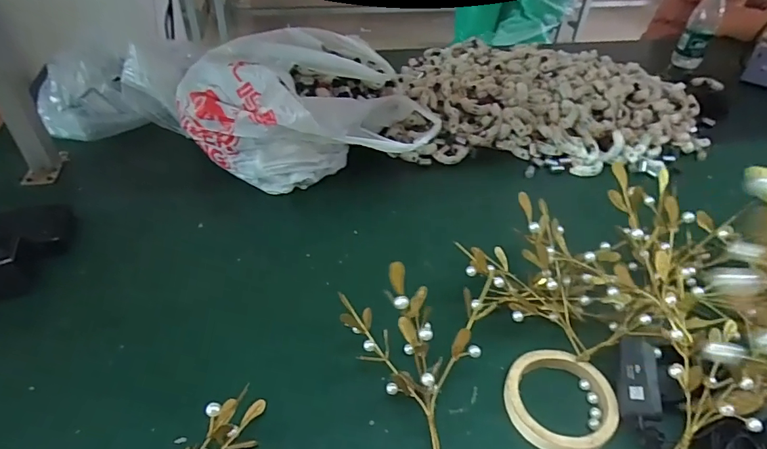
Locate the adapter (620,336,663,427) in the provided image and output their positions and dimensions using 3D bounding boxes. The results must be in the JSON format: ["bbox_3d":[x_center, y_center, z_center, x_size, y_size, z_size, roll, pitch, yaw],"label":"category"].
[{"bbox_3d":[0.233,0.140,0.424,0.031,0.018,0.075,10,59,8],"label":"adapter"}]

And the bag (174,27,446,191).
[{"bbox_3d":[-0.112,-0.167,0.677,0.347,0.153,0.209,-2,41,-7],"label":"bag"}]

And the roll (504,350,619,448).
[{"bbox_3d":[0.163,0.163,0.430,0.097,0.016,0.094,2,41,-2],"label":"roll"}]

